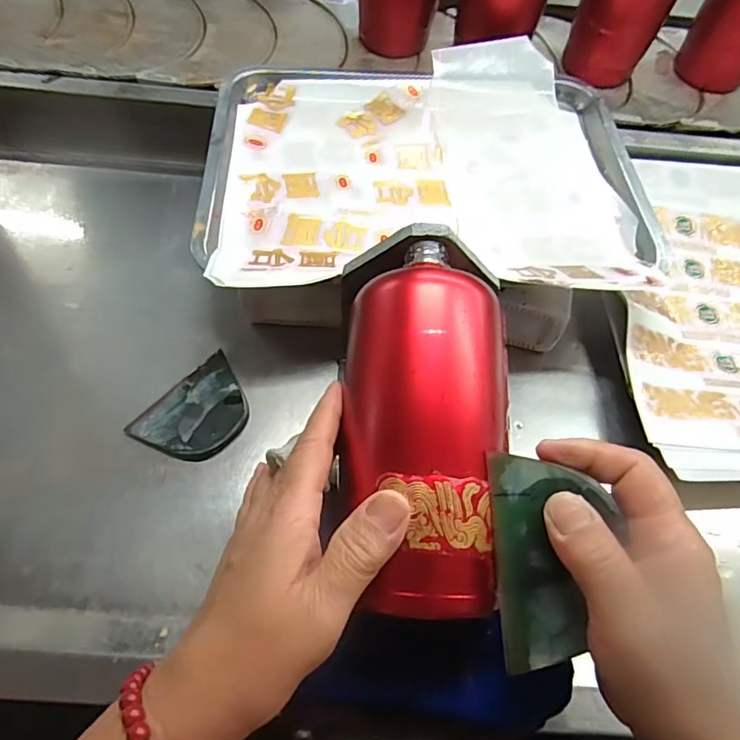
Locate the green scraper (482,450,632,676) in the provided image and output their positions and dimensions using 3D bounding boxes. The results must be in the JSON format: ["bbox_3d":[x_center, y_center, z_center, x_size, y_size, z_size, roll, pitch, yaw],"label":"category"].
[{"bbox_3d":[0.080,0.081,0.227,0.049,0.006,0.087,-6,79,15],"label":"green scraper"}]

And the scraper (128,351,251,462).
[{"bbox_3d":[-0.118,0.031,0.372,0.059,0.010,0.080,38,66,16],"label":"scraper"}]

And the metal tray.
[{"bbox_3d":[0.045,-0.166,0.429,0.342,0.035,0.278,-4,60,-4],"label":"metal tray"}]

